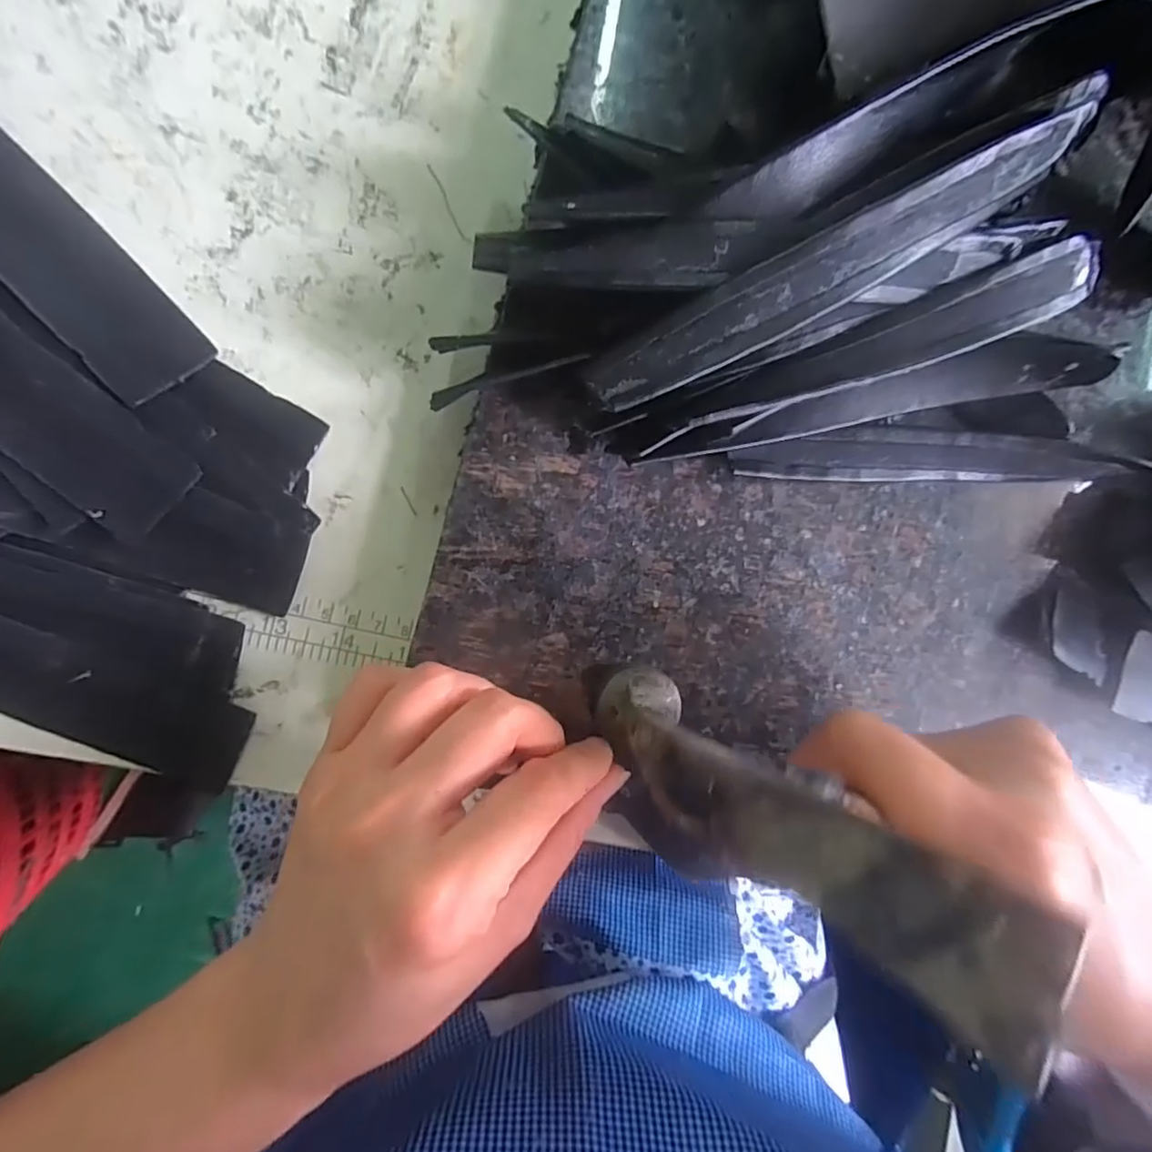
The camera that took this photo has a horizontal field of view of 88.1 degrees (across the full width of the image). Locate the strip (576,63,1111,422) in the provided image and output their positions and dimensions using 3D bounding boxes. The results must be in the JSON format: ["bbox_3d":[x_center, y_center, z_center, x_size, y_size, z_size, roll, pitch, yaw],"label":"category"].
[{"bbox_3d":[0.085,-0.101,0.181,0.179,0.016,0.025,-30,95,-7],"label":"strip"}]

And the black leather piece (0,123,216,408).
[{"bbox_3d":[-0.201,-0.136,0.191,0.181,0.007,0.037,47,63,-13],"label":"black leather piece"}]

